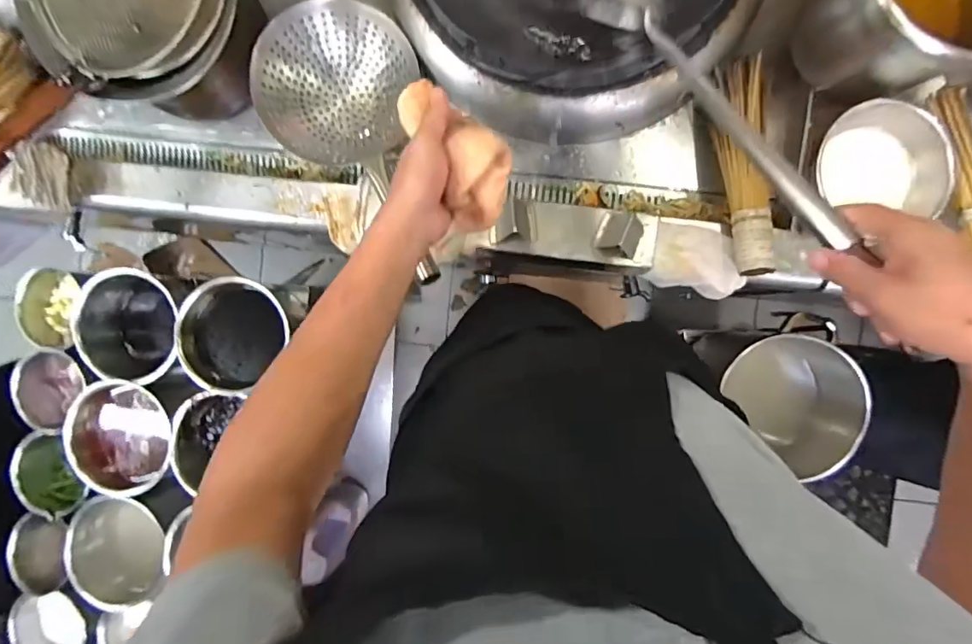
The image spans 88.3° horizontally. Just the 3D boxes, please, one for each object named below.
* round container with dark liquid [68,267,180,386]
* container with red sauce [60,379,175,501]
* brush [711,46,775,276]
[{"bbox_3d":[-0.499,0.008,0.757,0.157,0.143,0.153,0,91,3],"label":"round container with dark liquid"},{"bbox_3d":[-0.511,0.162,0.726,0.149,0.065,0.160,-18,90,4],"label":"container with red sauce"},{"bbox_3d":[0.352,-0.211,0.684,0.056,0.044,0.291,-2,91,3],"label":"brush"}]

